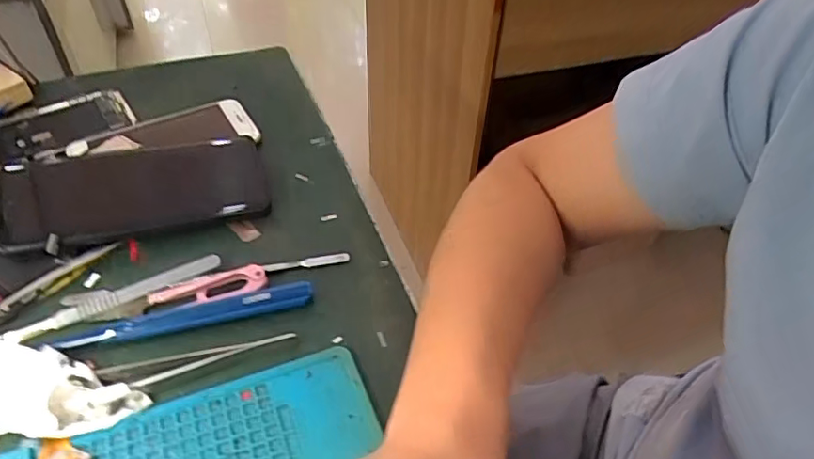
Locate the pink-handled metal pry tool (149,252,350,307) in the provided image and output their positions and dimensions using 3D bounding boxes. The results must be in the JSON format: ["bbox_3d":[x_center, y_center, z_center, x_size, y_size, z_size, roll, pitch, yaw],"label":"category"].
[{"bbox_3d":[-0.095,0.030,0.344,0.119,0.010,0.022,-10,46,-13],"label":"pink-handled metal pry tool"}]

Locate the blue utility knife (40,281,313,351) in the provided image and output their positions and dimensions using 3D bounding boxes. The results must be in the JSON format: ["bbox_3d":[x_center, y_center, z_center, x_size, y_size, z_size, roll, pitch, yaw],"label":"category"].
[{"bbox_3d":[-0.127,0.048,0.324,0.142,0.010,0.016,-8,46,-11],"label":"blue utility knife"}]

